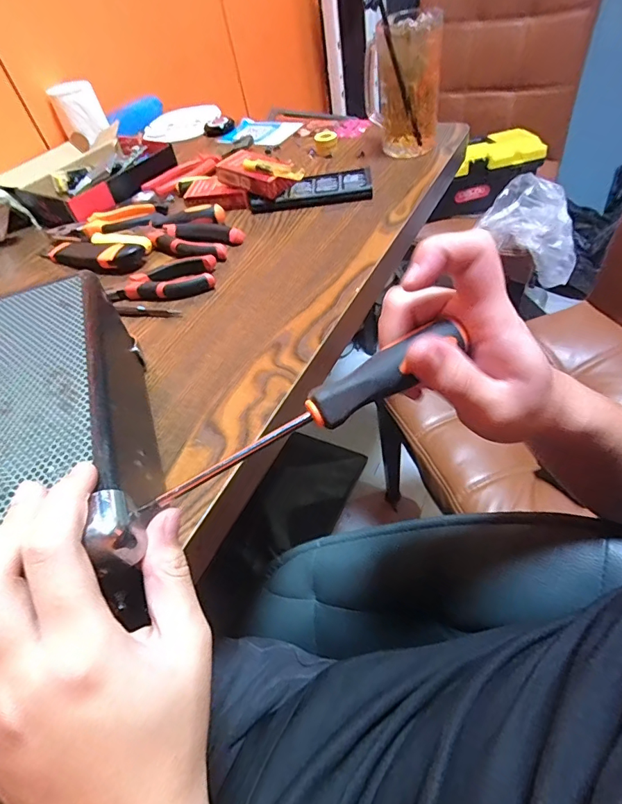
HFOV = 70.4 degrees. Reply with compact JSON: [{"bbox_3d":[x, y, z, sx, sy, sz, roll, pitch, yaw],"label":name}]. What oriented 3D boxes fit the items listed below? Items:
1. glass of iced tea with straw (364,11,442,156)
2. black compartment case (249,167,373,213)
[{"bbox_3d":[0.122,-0.422,0.590,0.096,0.145,0.091,-1,50,9],"label":"glass of iced tea with straw"},{"bbox_3d":[0.000,-0.278,0.573,0.155,0.021,0.059,-1,49,11],"label":"black compartment case"}]

